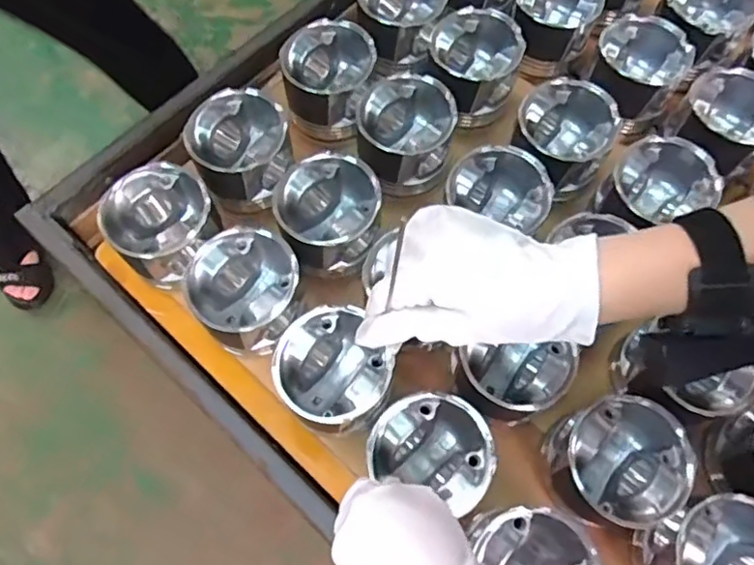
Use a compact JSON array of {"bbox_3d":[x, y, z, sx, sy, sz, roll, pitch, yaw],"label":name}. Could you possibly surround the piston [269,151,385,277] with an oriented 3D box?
[{"bbox_3d":[-0.046,-0.063,0.555,0.091,0.069,0.093,0,68,0],"label":"piston"}]

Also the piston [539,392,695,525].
[{"bbox_3d":[0.187,0.142,0.474,0.088,0.079,0.090,0,68,0],"label":"piston"}]

